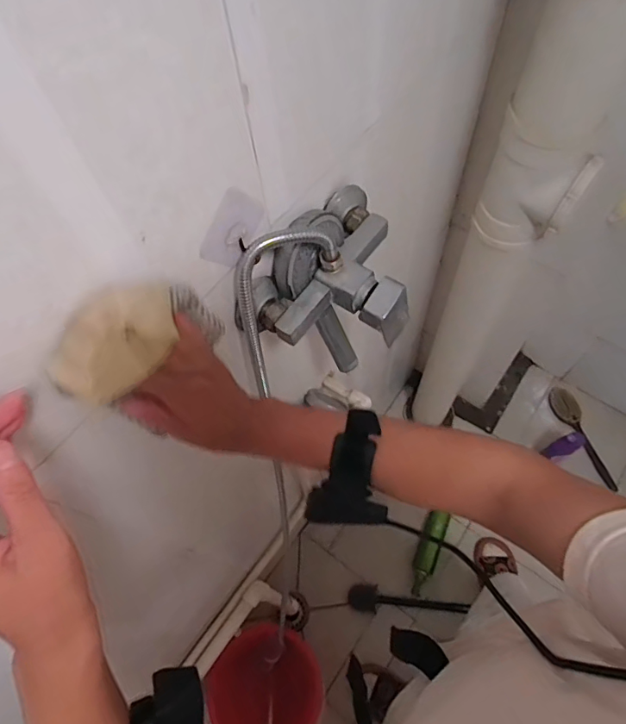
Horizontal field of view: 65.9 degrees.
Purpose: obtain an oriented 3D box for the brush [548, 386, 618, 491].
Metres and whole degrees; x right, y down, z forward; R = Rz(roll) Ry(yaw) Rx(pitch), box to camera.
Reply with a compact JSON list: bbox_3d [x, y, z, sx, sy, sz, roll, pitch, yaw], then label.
[{"bbox_3d":[0.909,0.255,1.630,0.053,0.100,0.367,-24,81,-9],"label":"brush"}]

